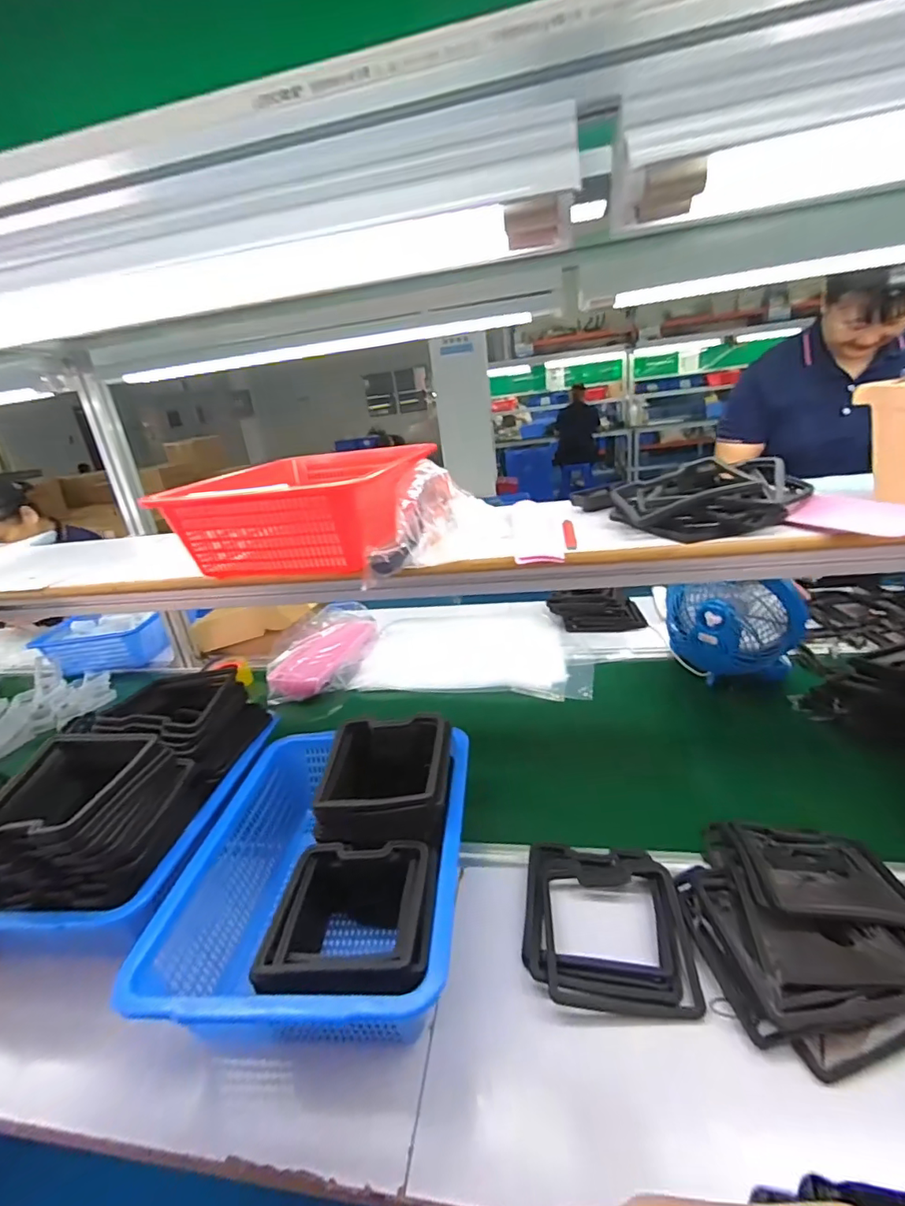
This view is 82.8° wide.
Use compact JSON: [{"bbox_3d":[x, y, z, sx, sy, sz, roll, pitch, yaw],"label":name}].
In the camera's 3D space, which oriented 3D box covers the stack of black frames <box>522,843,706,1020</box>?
[{"bbox_3d":[0.165,0.347,0.565,0.167,0.031,0.173,-4,21,9],"label":"stack of black frames"}]

